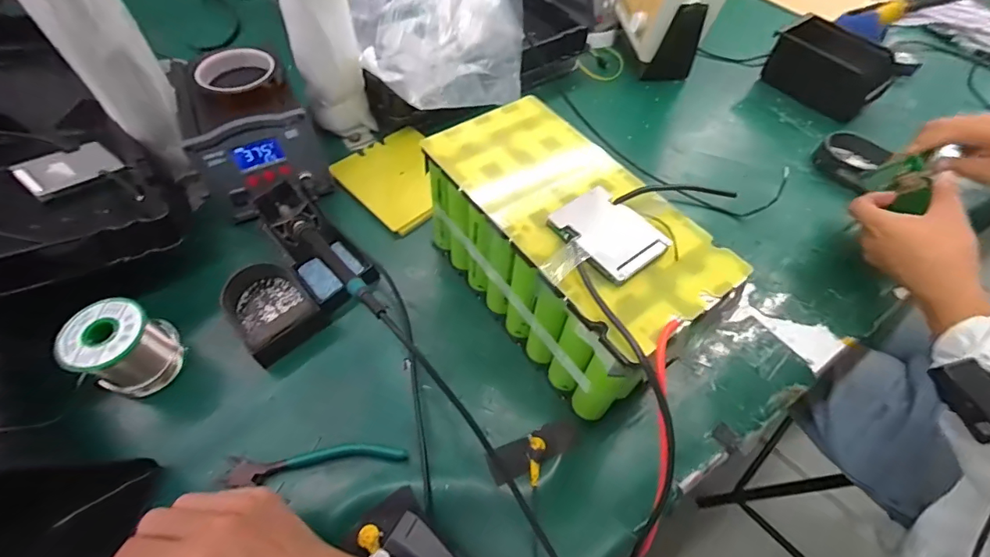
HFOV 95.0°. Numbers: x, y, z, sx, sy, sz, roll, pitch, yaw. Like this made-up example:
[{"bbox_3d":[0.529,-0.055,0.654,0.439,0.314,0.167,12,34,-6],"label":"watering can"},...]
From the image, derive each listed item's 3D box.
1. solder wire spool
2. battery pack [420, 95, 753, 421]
[{"bbox_3d":[-0.338,0.062,0.415,0.067,0.071,0.067,1,58,-2],"label":"solder wire spool"},{"bbox_3d":[0.062,-0.030,0.436,0.140,0.145,0.273,-31,65,-20],"label":"battery pack"}]

